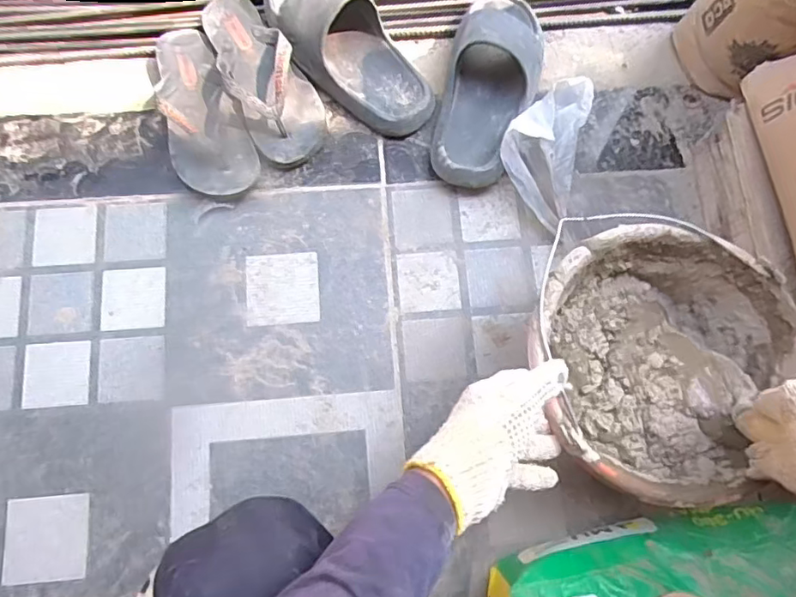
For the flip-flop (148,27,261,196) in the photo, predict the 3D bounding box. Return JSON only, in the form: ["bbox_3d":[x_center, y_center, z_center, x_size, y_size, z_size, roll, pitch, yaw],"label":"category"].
[{"bbox_3d":[-0.245,-0.234,0.682,0.098,0.045,0.247,-21,77,-6],"label":"flip-flop"}]

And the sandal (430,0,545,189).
[{"bbox_3d":[0.115,-0.264,0.687,0.116,0.073,0.270,13,76,3],"label":"sandal"}]

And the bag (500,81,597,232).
[{"bbox_3d":[0.176,-0.186,0.680,0.094,0.063,0.192,19,76,4],"label":"bag"}]

